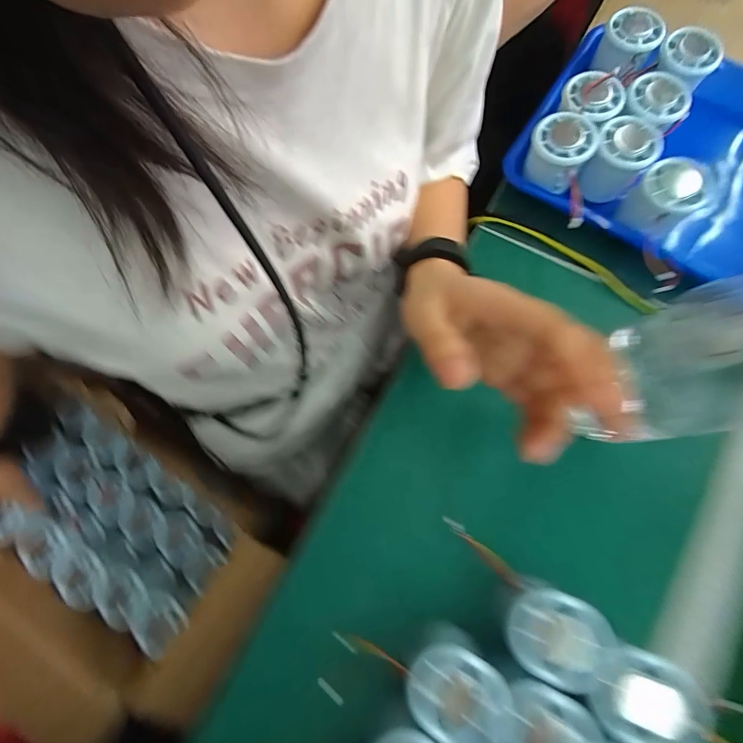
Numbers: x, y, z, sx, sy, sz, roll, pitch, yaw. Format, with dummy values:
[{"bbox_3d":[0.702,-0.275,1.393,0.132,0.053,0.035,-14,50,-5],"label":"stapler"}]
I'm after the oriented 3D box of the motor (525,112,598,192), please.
[{"bbox_3d":[0.183,-0.216,0.378,0.057,0.057,0.055,0,78,1],"label":"motor"}]

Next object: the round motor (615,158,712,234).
[{"bbox_3d":[0.269,-0.158,0.359,0.051,0.053,0.054,0,78,1],"label":"round motor"}]

